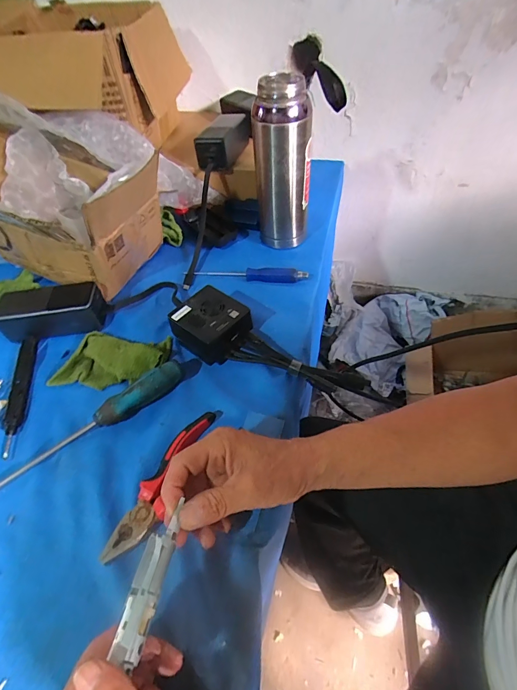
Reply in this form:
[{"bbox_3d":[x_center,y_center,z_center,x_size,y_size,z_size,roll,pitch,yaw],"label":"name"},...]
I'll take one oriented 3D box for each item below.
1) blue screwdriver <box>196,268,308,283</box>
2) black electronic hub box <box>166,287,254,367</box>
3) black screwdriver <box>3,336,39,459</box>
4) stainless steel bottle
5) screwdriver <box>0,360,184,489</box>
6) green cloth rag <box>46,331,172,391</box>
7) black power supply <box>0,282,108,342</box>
[{"bbox_3d":[-0.015,-0.106,0.530,0.174,0.013,0.022,5,51,9],"label":"blue screwdriver"},{"bbox_3d":[-0.058,-0.024,0.446,0.084,0.048,0.076,33,60,27],"label":"black electronic hub box"},{"bbox_3d":[-0.290,0.052,0.428,0.022,0.013,0.170,-16,51,-9],"label":"black screwdriver"},{"bbox_3d":[0.035,-0.254,0.518,0.077,0.218,0.064,-2,50,2],"label":"stainless steel bottle"},{"bbox_3d":[-0.188,0.088,0.378,0.240,0.032,0.023,-30,54,-19],"label":"screwdriver"},{"bbox_3d":[-0.183,0.014,0.443,0.132,0.029,0.078,3,51,7],"label":"green cloth rag"},{"bbox_3d":[-0.283,-0.046,0.483,0.131,0.051,0.061,-10,50,-4],"label":"black power supply"}]

